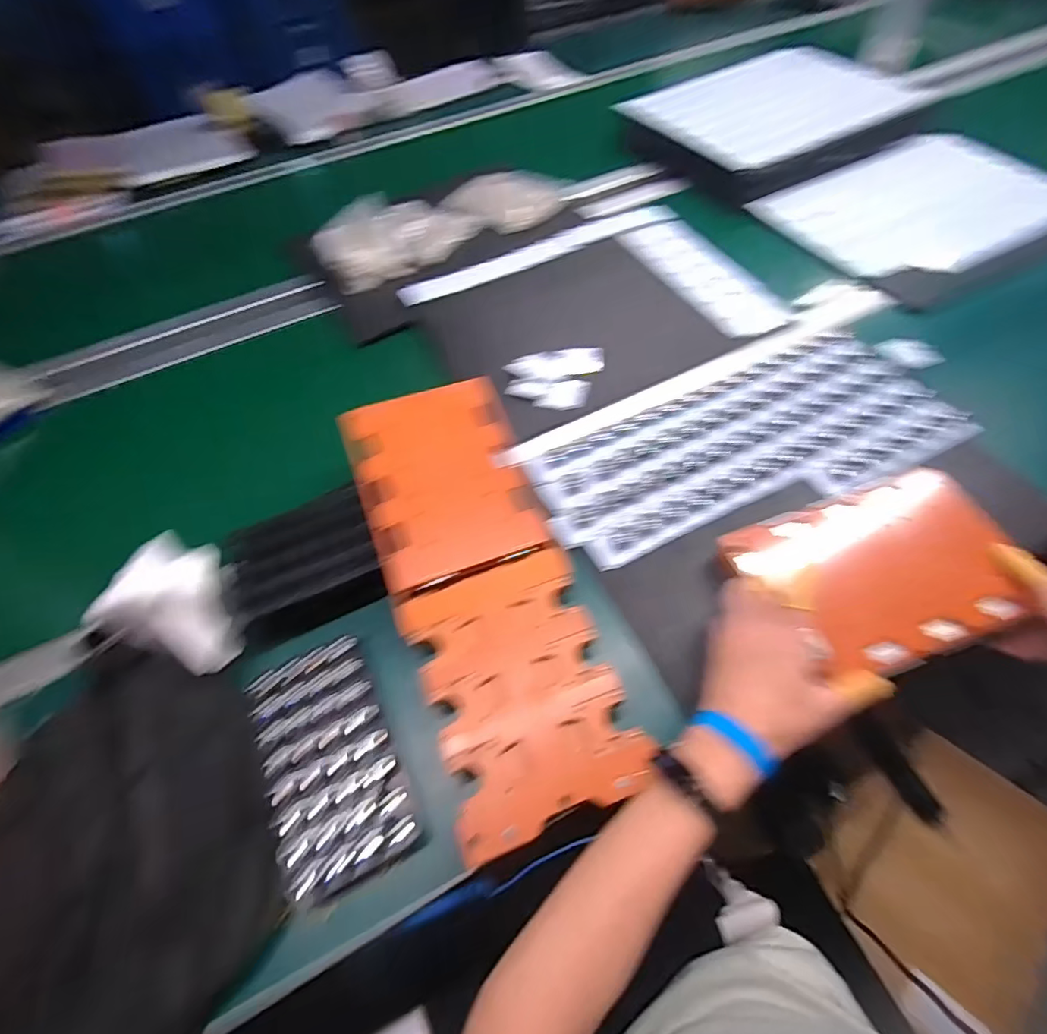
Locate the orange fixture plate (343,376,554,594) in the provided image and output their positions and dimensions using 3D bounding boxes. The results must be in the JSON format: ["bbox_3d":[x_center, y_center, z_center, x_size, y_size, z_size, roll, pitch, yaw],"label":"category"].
[{"bbox_3d":[-0.085,-0.042,0.571,0.176,0.016,0.214,-18,71,-13],"label":"orange fixture plate"}]

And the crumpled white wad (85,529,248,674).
[{"bbox_3d":[-0.313,0.079,0.487,0.085,0.090,0.095,17,59,14],"label":"crumpled white wad"}]

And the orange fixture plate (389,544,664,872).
[{"bbox_3d":[-0.004,0.148,0.472,0.166,0.010,0.226,-19,58,-9],"label":"orange fixture plate"}]

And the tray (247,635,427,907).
[{"bbox_3d":[-0.167,0.208,0.457,0.101,0.031,0.189,-23,58,-11],"label":"tray"}]

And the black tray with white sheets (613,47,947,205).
[{"bbox_3d":[0.464,-0.756,1.001,0.419,0.082,0.421,-27,59,-13],"label":"black tray with white sheets"}]

